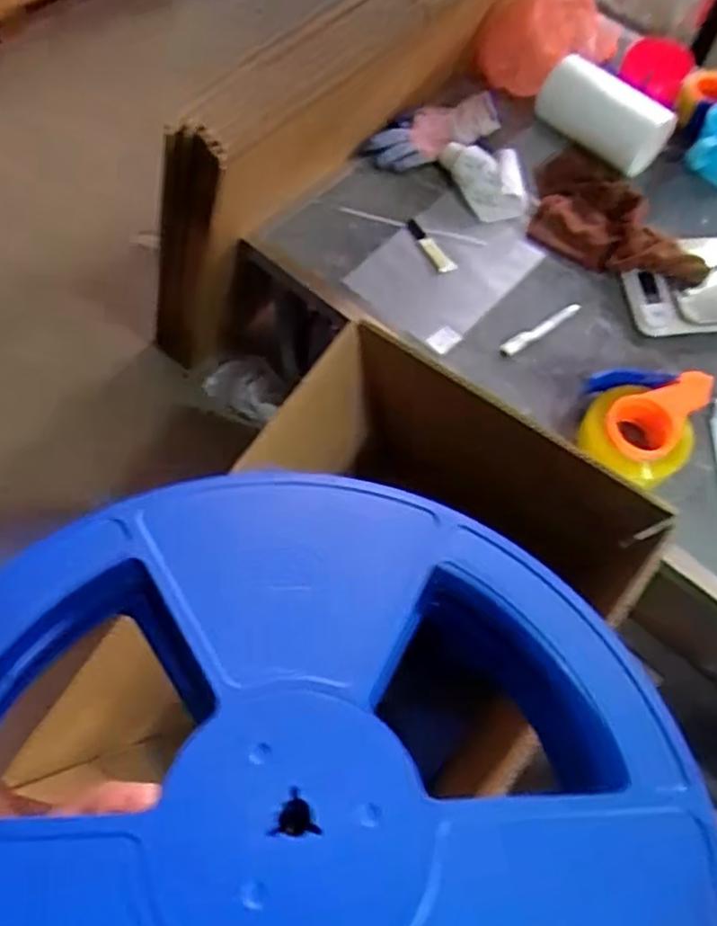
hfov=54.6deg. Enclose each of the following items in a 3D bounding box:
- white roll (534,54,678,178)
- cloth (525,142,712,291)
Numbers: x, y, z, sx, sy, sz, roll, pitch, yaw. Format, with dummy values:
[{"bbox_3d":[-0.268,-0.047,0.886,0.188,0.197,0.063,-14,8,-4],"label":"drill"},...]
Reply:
[{"bbox_3d":[0.346,-0.502,1.003,0.197,0.097,0.077,32,69,12],"label":"white roll"},{"bbox_3d":[0.376,-0.352,0.992,0.266,0.057,0.180,26,68,10],"label":"cloth"}]

